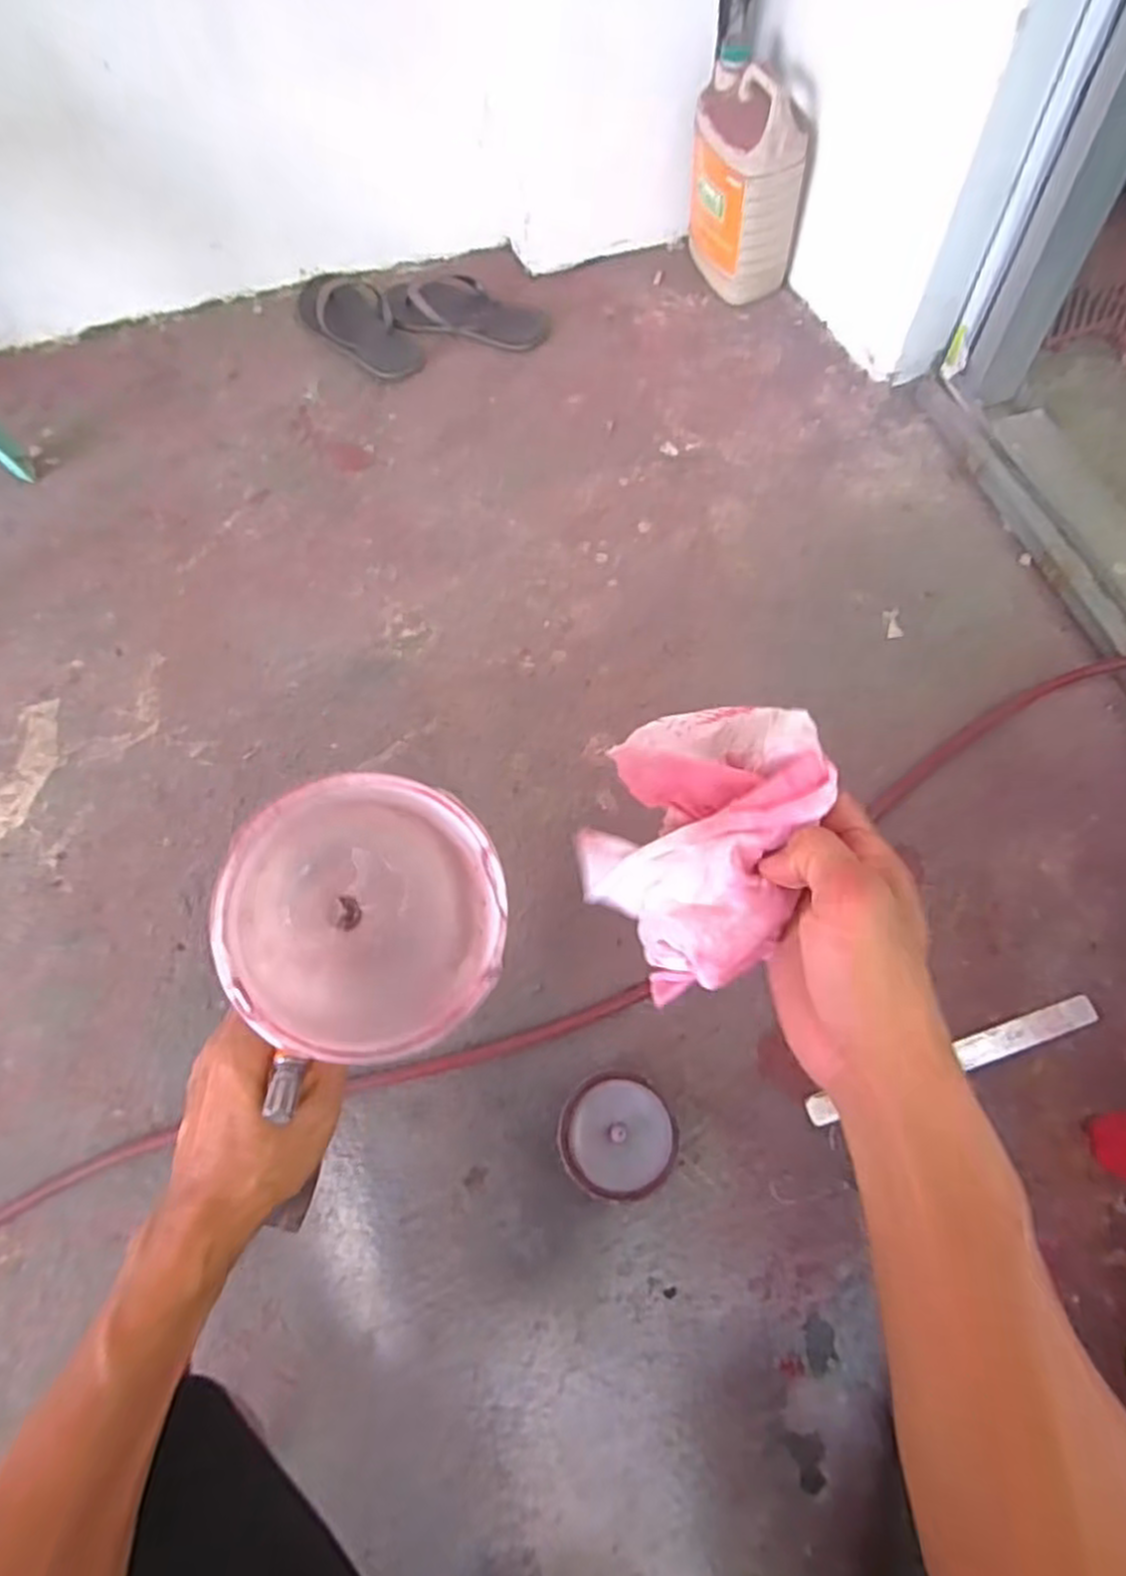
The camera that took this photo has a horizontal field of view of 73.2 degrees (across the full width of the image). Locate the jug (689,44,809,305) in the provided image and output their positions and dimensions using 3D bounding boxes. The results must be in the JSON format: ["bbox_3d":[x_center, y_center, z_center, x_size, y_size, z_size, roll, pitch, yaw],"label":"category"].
[{"bbox_3d":[0.253,-0.873,1.098,0.101,0.253,0.178,-21,66,-6],"label":"jug"}]

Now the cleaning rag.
[{"bbox_3d":[0.069,0.016,0.389,0.103,0.100,0.158,17,68,11],"label":"cleaning rag"}]

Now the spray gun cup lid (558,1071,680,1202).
[{"bbox_3d":[0.049,0.309,0.678,0.100,0.025,0.099,4,66,5],"label":"spray gun cup lid"}]

